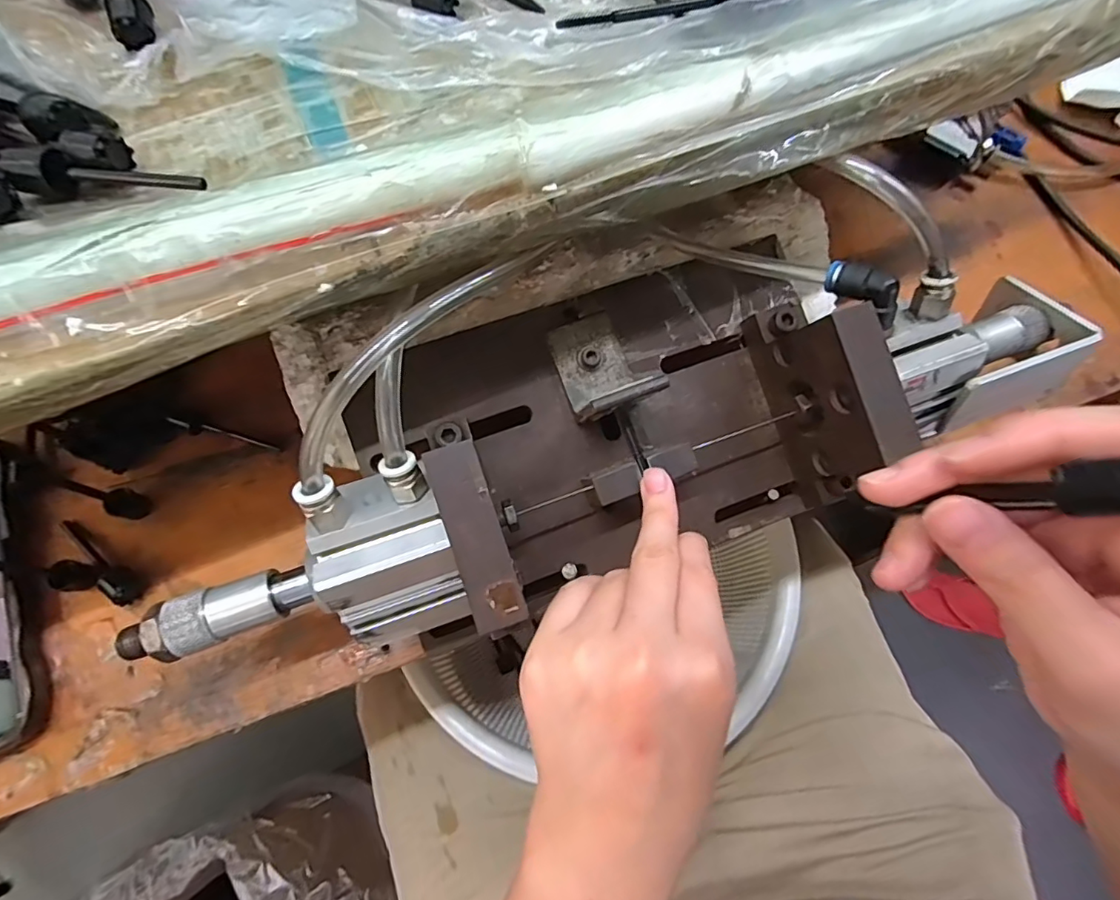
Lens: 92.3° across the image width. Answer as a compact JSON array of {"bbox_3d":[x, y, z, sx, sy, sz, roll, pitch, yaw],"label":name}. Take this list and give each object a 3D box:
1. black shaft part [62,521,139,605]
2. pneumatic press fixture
[{"bbox_3d":[-0.243,0.056,0.281,0.065,0.011,0.012,37,73,11],"label":"black shaft part"},{"bbox_3d":[0.028,-0.016,0.254,0.420,0.093,0.133,-19,72,-11],"label":"pneumatic press fixture"}]

